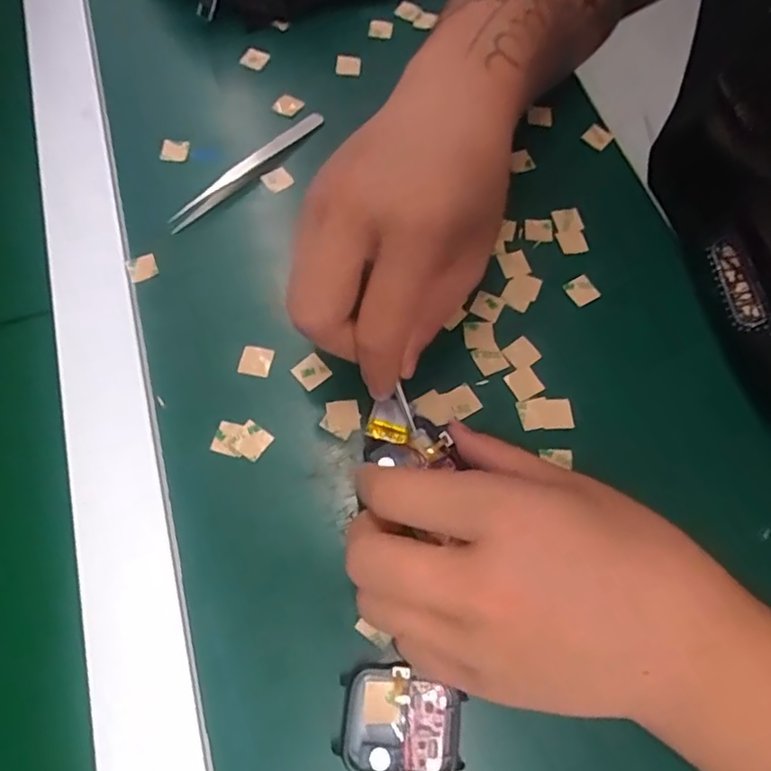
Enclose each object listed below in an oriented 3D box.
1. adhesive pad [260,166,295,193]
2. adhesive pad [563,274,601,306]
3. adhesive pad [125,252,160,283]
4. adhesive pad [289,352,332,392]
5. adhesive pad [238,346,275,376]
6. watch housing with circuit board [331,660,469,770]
[{"bbox_3d":[-0.063,-0.121,0.339,0.016,0.004,0.015,-33,79,-14],"label":"adhesive pad"},{"bbox_3d":[0.106,-0.052,0.312,0.014,0.004,0.015,-30,71,-12],"label":"adhesive pad"},{"bbox_3d":[-0.131,-0.063,0.309,0.015,0.004,0.014,-20,82,-15],"label":"adhesive pad"},{"bbox_3d":[-0.037,-0.008,0.285,0.015,0.004,0.015,-37,73,-15],"label":"adhesive pad"},{"bbox_3d":[-0.065,-0.012,0.289,0.016,0.004,0.016,8,67,2],"label":"adhesive pad"},{"bbox_3d":[0.006,0.128,0.220,0.046,0.011,0.038,6,67,2],"label":"watch housing with circuit board"}]

